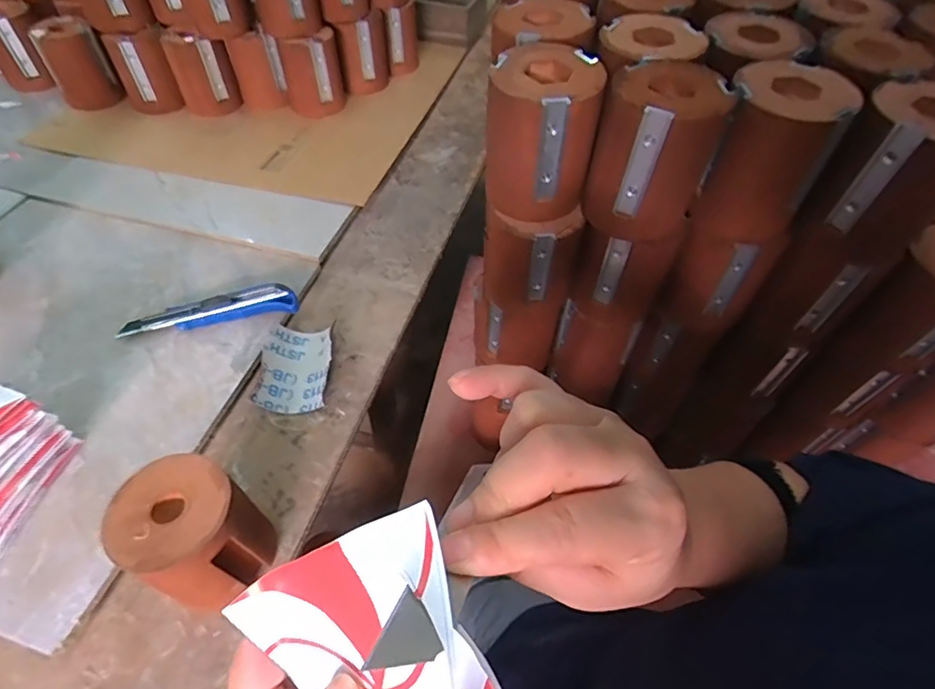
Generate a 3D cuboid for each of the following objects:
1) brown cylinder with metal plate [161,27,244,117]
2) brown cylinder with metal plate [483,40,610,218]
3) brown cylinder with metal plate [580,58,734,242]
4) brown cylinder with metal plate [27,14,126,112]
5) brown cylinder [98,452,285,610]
[{"bbox_3d":[-0.373,-0.388,0.745,0.077,0.093,0.068,-19,57,-16],"label":"brown cylinder with metal plate"},{"bbox_3d":[0.053,-0.158,0.396,0.079,0.097,0.075,2,53,0],"label":"brown cylinder with metal plate"},{"bbox_3d":[0.136,-0.139,0.385,0.073,0.103,0.071,1,53,-1],"label":"brown cylinder with metal plate"},{"bbox_3d":[-0.553,-0.398,0.749,0.076,0.089,0.079,-30,61,-22],"label":"brown cylinder with metal plate"},{"bbox_3d":[-0.188,0.132,0.370,0.082,0.091,0.075,1,54,-2],"label":"brown cylinder"}]

